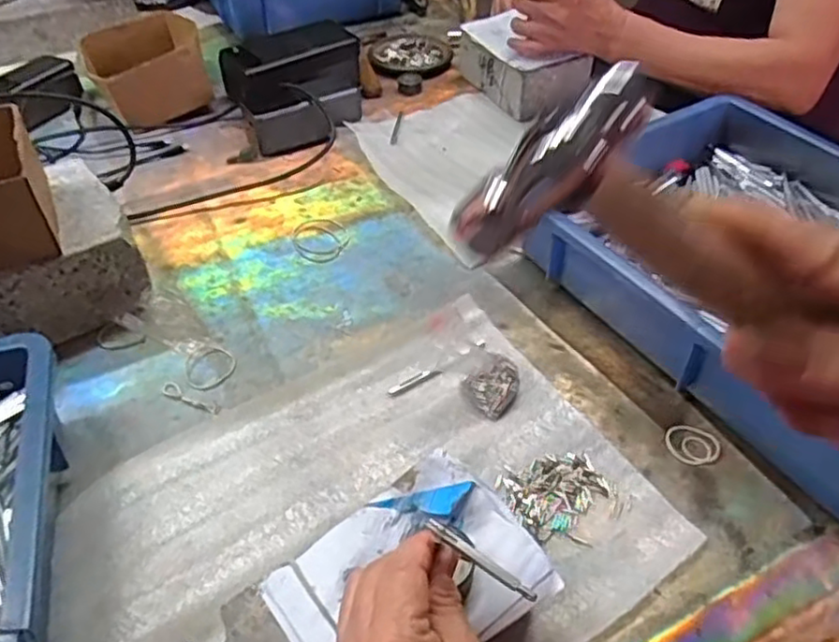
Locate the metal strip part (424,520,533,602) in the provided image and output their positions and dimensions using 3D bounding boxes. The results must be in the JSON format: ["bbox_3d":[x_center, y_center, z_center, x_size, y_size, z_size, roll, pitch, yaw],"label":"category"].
[{"bbox_3d":[0.028,0.111,0.313,0.059,0.007,0.005,34,53,17],"label":"metal strip part"}]

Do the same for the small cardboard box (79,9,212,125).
[{"bbox_3d":[-0.330,-0.307,0.829,0.131,0.076,0.138,-24,49,-22],"label":"small cardboard box"}]

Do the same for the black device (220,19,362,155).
[{"bbox_3d":[-0.141,-0.276,0.789,0.160,0.087,0.136,-12,45,-11],"label":"black device"}]

